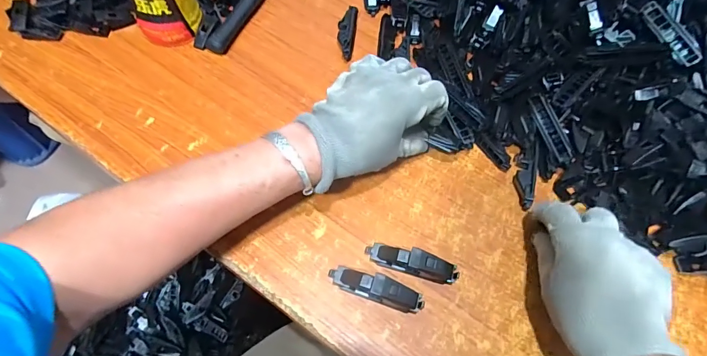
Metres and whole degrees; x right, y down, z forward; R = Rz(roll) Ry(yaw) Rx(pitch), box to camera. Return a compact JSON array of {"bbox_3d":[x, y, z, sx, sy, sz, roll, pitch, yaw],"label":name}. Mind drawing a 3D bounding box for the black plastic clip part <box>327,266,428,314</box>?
[{"bbox_3d":[0.019,0.093,0.330,0.081,0.020,0.020,19,63,6],"label":"black plastic clip part"}]

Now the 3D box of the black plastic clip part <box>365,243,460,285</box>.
[{"bbox_3d":[0.052,0.074,0.342,0.082,0.022,0.020,17,63,5],"label":"black plastic clip part"}]

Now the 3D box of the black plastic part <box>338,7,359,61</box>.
[{"bbox_3d":[-0.008,-0.172,0.471,0.021,0.017,0.082,7,63,0],"label":"black plastic part"}]

